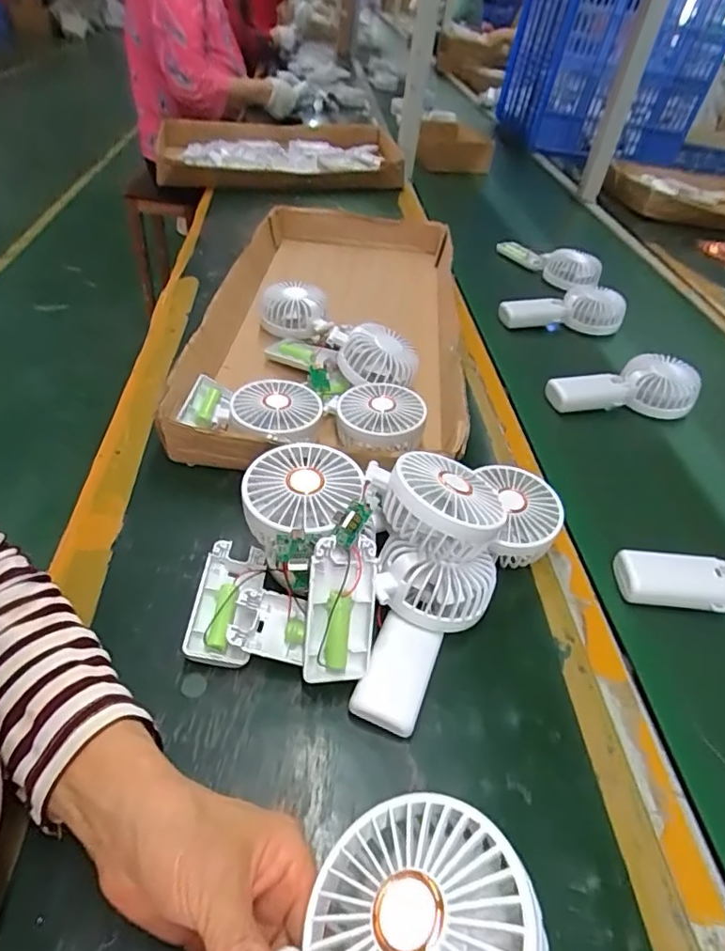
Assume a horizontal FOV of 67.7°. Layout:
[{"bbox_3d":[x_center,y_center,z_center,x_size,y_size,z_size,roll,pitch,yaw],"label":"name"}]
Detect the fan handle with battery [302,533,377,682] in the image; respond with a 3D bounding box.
[{"bbox_3d":[-0.014,0.088,0.353,0.042,0.093,0.020,5,3,-1],"label":"fan handle with battery"}]

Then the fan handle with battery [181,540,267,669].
[{"bbox_3d":[-0.097,0.090,0.389,0.046,0.031,0.090,7,44,0],"label":"fan handle with battery"}]

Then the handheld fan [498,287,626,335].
[{"bbox_3d":[0.280,-0.241,0.785,0.175,0.044,0.079,-7,46,-16],"label":"handheld fan"}]

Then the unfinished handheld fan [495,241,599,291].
[{"bbox_3d":[0.316,-0.373,0.933,0.062,0.057,0.187,-18,50,-25],"label":"unfinished handheld fan"}]

